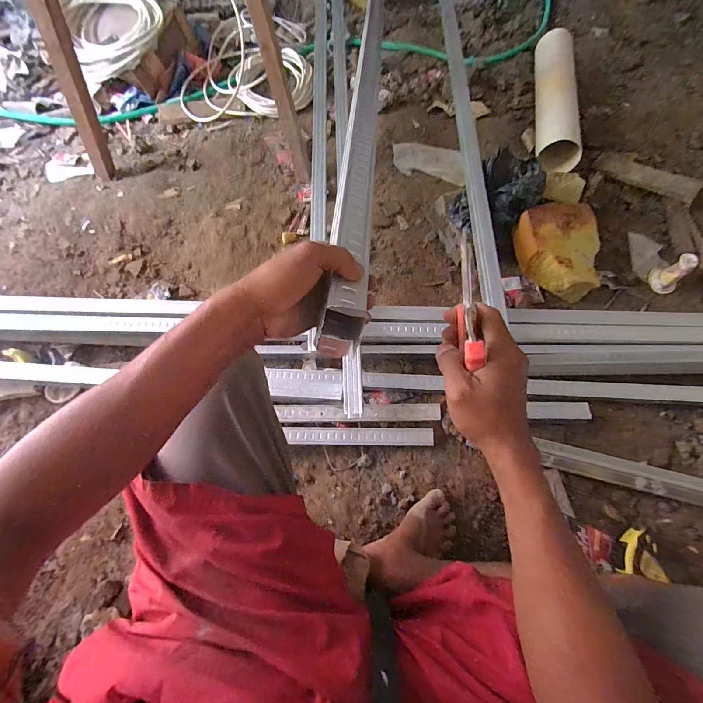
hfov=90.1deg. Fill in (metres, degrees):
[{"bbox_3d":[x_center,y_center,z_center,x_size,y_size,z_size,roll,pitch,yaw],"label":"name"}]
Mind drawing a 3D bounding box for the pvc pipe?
[{"bbox_3d":[0.654,-0.810,1.123,0.110,0.112,0.600,10,64,6],"label":"pvc pipe"}]

